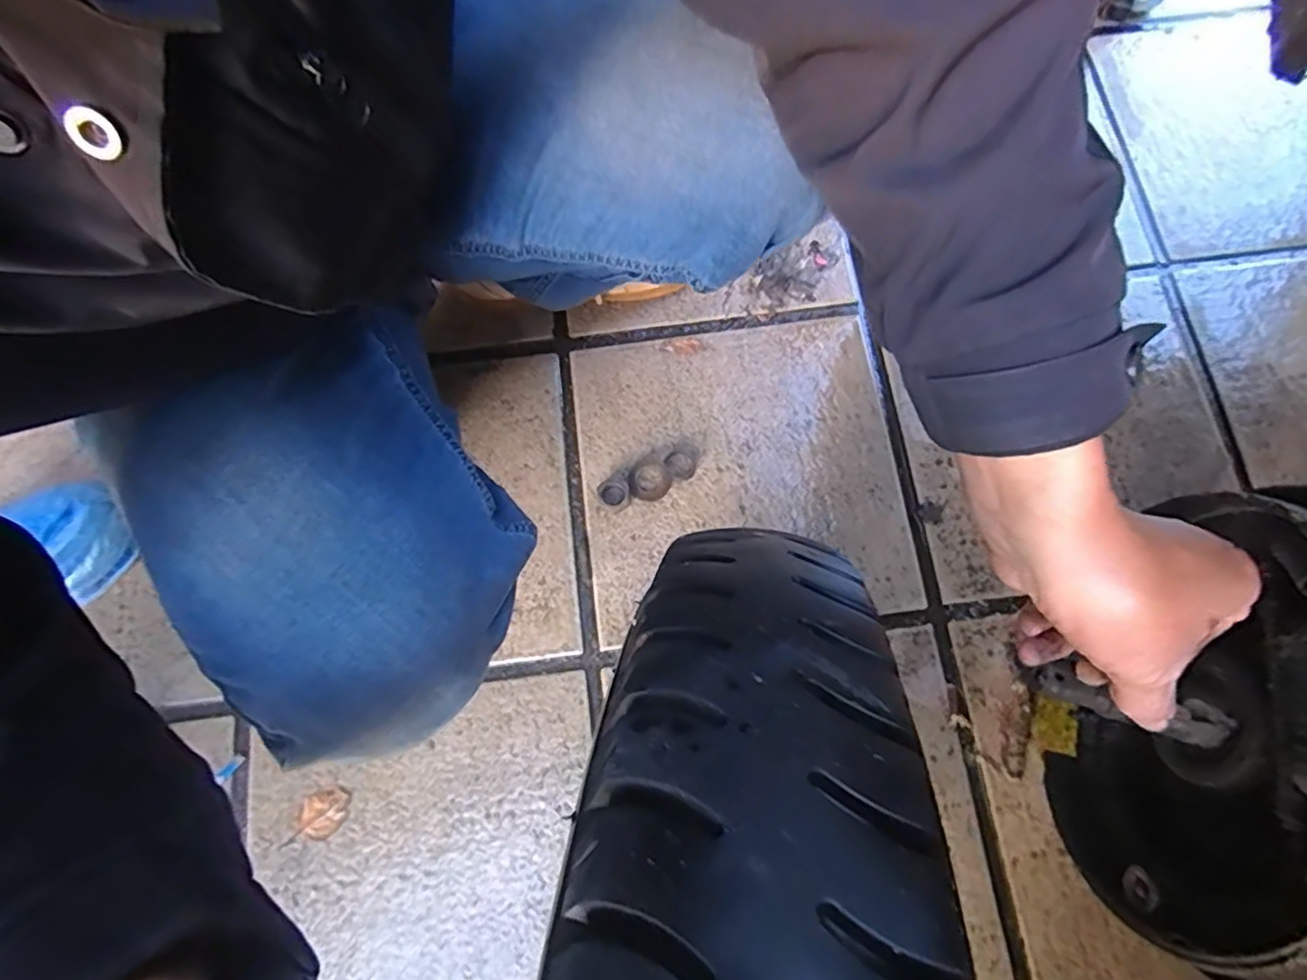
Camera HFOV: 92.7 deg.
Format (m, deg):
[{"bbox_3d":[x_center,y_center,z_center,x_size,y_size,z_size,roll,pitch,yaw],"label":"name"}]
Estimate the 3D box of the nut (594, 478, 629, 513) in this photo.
[{"bbox_3d":[-0.039,0.006,0.618,0.030,0.018,0.029,0,76,2],"label":"nut"}]

